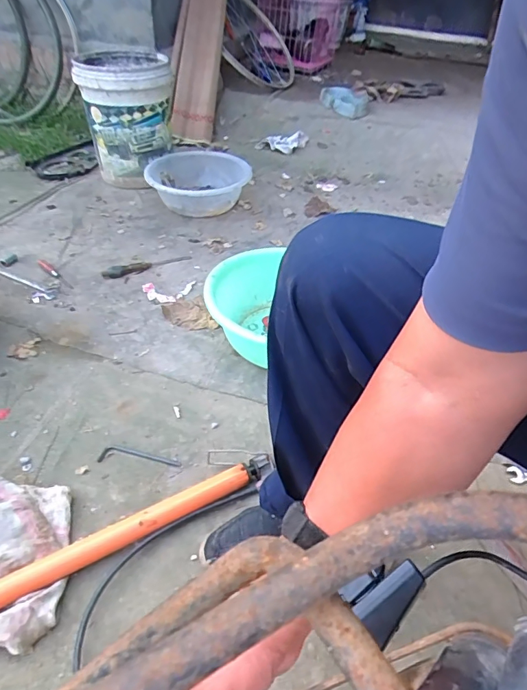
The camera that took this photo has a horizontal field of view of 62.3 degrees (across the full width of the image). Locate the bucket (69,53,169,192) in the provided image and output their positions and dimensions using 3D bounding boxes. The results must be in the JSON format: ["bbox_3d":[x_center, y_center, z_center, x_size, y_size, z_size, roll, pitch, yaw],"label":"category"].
[{"bbox_3d":[-0.477,-0.784,1.562,0.301,0.404,0.308,-7,44,-13],"label":"bucket"}]

